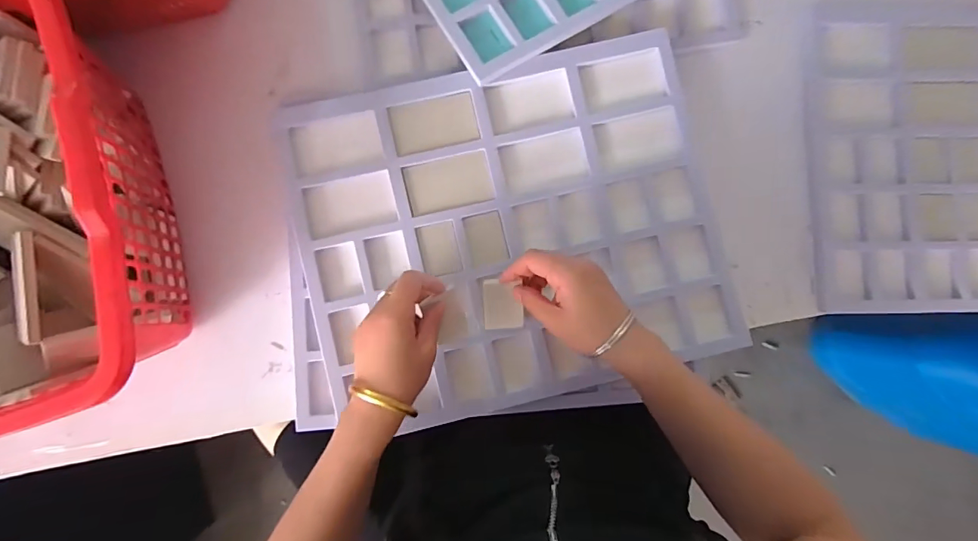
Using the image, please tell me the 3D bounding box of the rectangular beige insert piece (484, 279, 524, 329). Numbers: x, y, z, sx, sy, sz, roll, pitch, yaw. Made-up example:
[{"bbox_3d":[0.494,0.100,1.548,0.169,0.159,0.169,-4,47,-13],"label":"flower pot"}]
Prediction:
[{"bbox_3d":[0.014,0.035,0.456,0.038,0.005,0.056,-3,112,0],"label":"rectangular beige insert piece"}]

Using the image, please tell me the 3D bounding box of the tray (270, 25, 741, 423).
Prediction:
[{"bbox_3d":[0.029,-0.043,0.473,0.412,0.022,0.344,-13,88,-3],"label":"tray"}]

